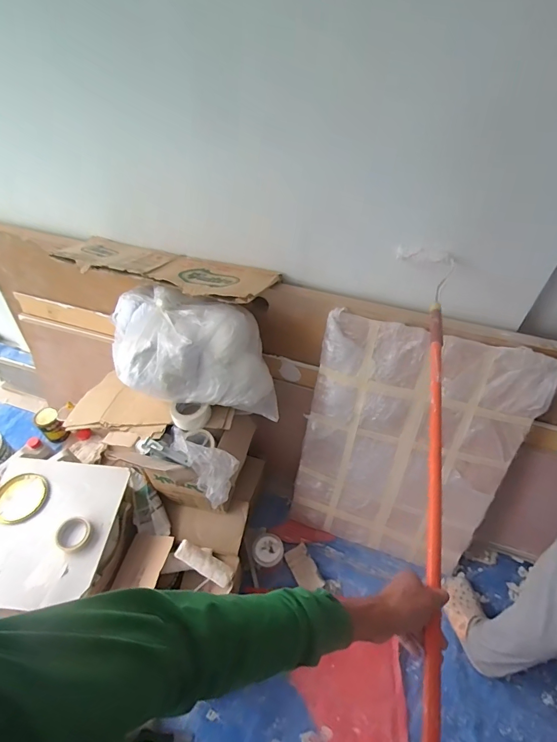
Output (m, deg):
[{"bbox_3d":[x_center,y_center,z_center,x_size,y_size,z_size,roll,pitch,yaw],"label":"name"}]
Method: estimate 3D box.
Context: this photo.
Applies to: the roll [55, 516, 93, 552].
[{"bbox_3d":[-0.585,0.461,1.128,0.098,0.025,0.093,0,49,0],"label":"roll"}]

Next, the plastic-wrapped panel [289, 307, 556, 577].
[{"bbox_3d":[0.377,0.270,1.251,0.614,0.849,0.046,16,29,13],"label":"plastic-wrapped panel"}]

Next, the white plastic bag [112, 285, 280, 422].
[{"bbox_3d":[-0.253,-0.055,1.156,0.477,0.263,0.297,-1,49,-1],"label":"white plastic bag"}]

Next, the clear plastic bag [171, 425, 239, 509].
[{"bbox_3d":[-0.210,0.251,1.121,0.108,0.135,0.223,-34,57,-26],"label":"clear plastic bag"}]

